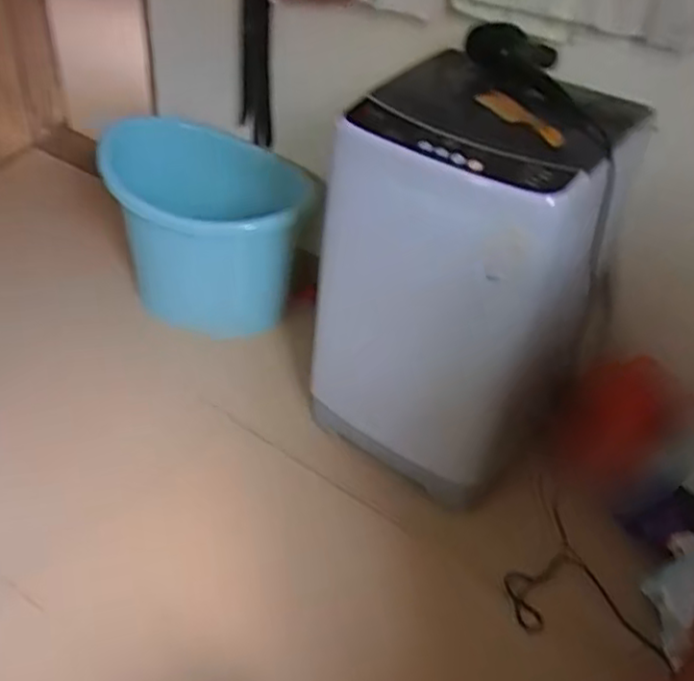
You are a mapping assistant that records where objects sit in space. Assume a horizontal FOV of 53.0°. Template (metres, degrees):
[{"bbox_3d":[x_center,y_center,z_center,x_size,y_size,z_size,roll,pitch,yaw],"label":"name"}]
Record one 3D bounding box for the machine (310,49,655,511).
[{"bbox_3d":[0.241,-0.124,1.548,0.547,0.793,0.485,29,45,25],"label":"machine"}]

